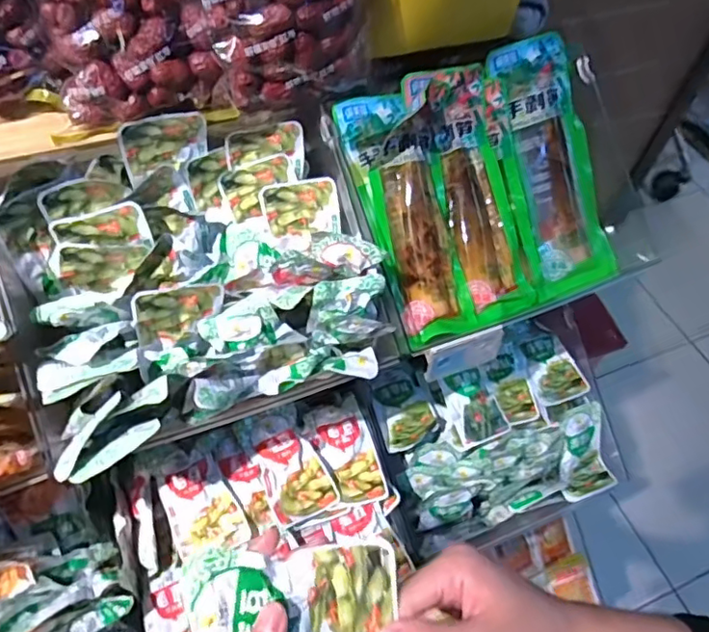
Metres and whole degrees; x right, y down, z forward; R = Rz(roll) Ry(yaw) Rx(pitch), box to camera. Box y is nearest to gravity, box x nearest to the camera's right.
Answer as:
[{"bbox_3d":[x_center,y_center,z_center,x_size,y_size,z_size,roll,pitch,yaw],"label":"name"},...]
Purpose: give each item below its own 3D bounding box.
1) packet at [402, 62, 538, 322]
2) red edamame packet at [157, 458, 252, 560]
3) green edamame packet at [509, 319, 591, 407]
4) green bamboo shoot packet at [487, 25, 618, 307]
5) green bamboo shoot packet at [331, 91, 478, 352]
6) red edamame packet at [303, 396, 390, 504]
[{"bbox_3d":[0.121,-0.123,0.584,0.088,0.028,0.248,-18,96,-17],"label":"packet"},{"bbox_3d":[-0.156,0.199,0.588,0.070,0.017,0.090,-24,84,-2],"label":"red edamame packet"},{"bbox_3d":[0.259,0.058,0.766,0.069,0.010,0.115,-17,74,-15],"label":"green edamame packet"},{"bbox_3d":[0.209,-0.152,0.618,0.110,0.272,0.041,-25,17,-21],"label":"green bamboo shoot packet"},{"bbox_3d":[0.053,-0.095,0.564,0.078,0.022,0.241,-21,96,-18],"label":"green bamboo shoot packet"},{"bbox_3d":[-0.007,0.152,0.641,0.067,0.018,0.115,-19,75,-20],"label":"red edamame packet"}]

